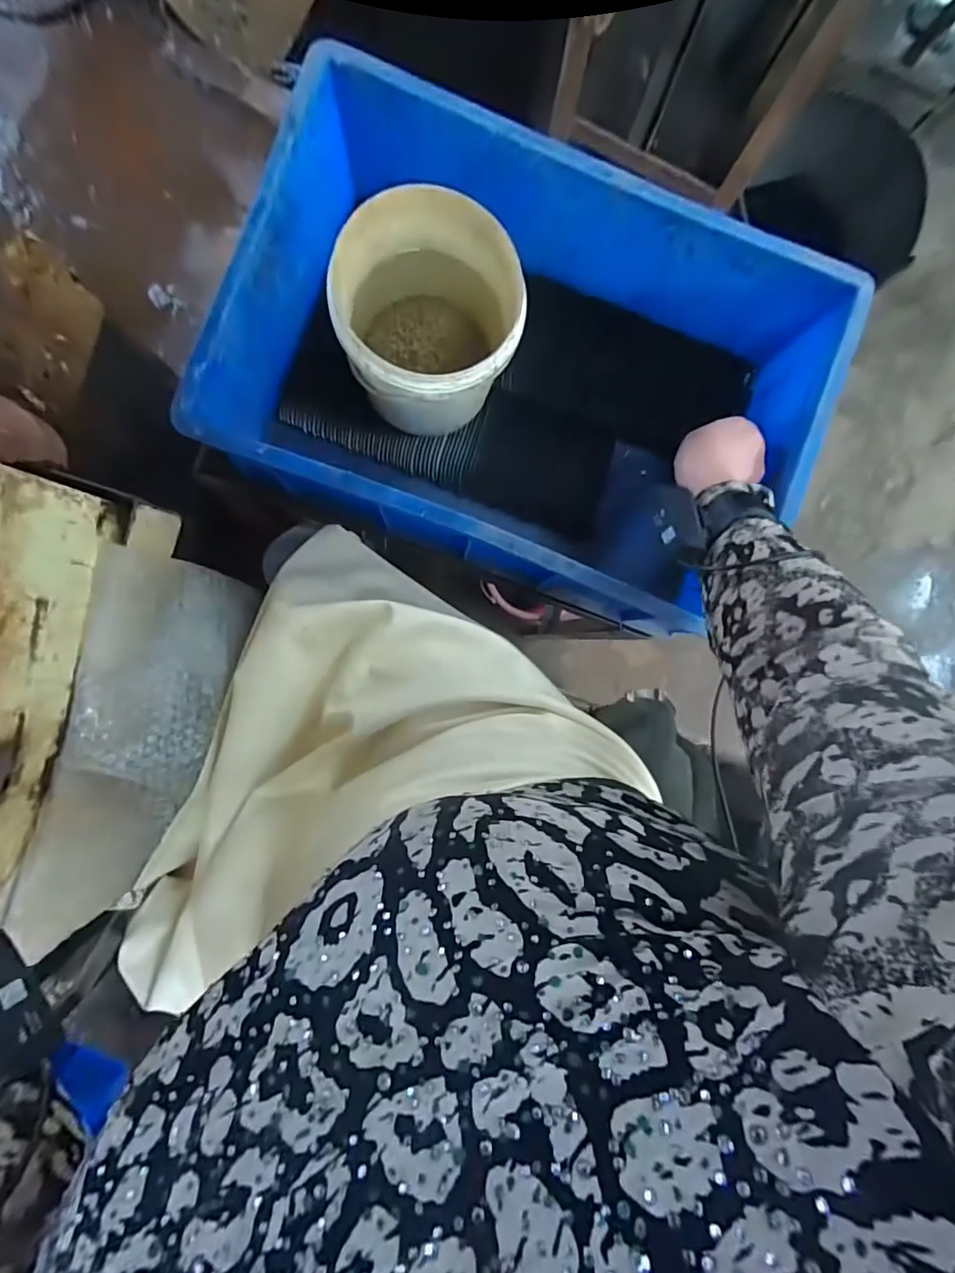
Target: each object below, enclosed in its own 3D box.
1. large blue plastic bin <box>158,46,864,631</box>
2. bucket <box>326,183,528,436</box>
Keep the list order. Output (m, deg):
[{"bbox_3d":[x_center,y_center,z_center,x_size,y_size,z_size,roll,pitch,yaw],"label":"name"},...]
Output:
[{"bbox_3d":[0.044,-0.245,0.521,0.516,0.164,0.342,20,89,-7],"label":"large blue plastic bin"},{"bbox_3d":[-0.049,-0.278,0.496,0.157,0.134,0.143,0,92,-7],"label":"bucket"}]

